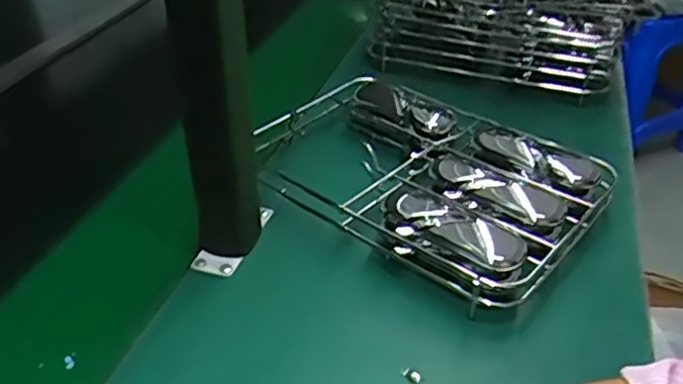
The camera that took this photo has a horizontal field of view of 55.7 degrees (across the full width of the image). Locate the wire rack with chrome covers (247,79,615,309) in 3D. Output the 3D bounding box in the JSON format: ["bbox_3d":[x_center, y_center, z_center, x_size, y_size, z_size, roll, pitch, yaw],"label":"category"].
[{"bbox_3d":[0.076,-0.026,0.676,0.347,0.052,0.247,27,43,31],"label":"wire rack with chrome covers"}]

